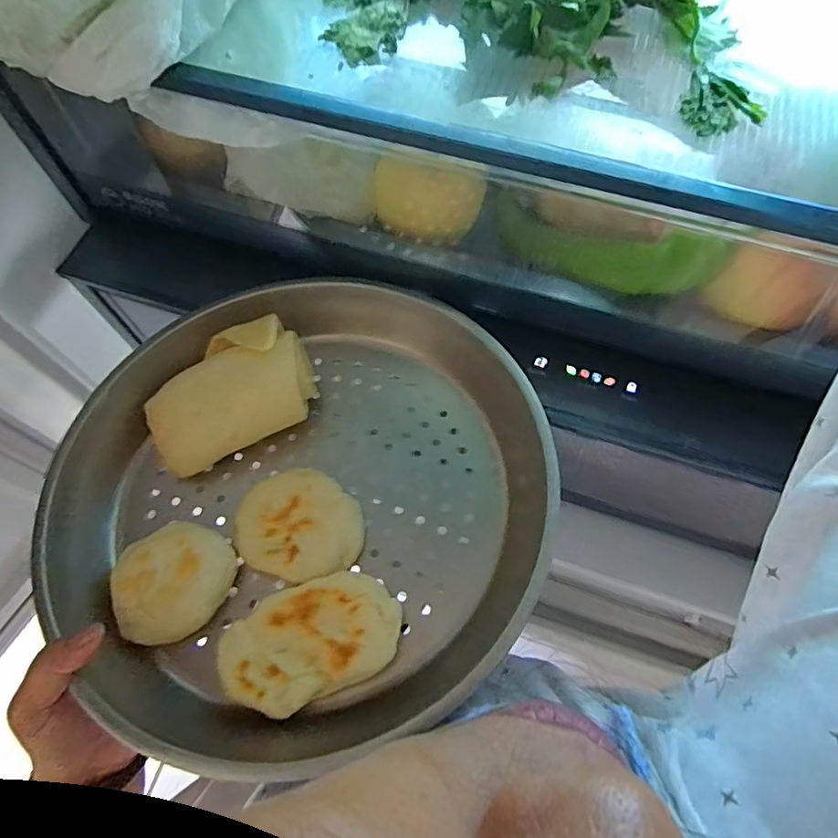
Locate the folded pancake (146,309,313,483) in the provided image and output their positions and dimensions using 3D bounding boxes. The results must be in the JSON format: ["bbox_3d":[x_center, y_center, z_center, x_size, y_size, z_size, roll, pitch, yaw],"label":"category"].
[{"bbox_3d":[-0.140,-0.016,0.392,0.121,0.054,0.086,-20,67,-6],"label":"folded pancake"}]

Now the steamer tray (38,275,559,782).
[{"bbox_3d":[-0.075,0.041,0.361,0.323,0.062,0.317,-15,67,-3],"label":"steamer tray"}]

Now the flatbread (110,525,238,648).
[{"bbox_3d":[-0.158,0.103,0.333,0.065,0.019,0.075,30,71,15],"label":"flatbread"}]

